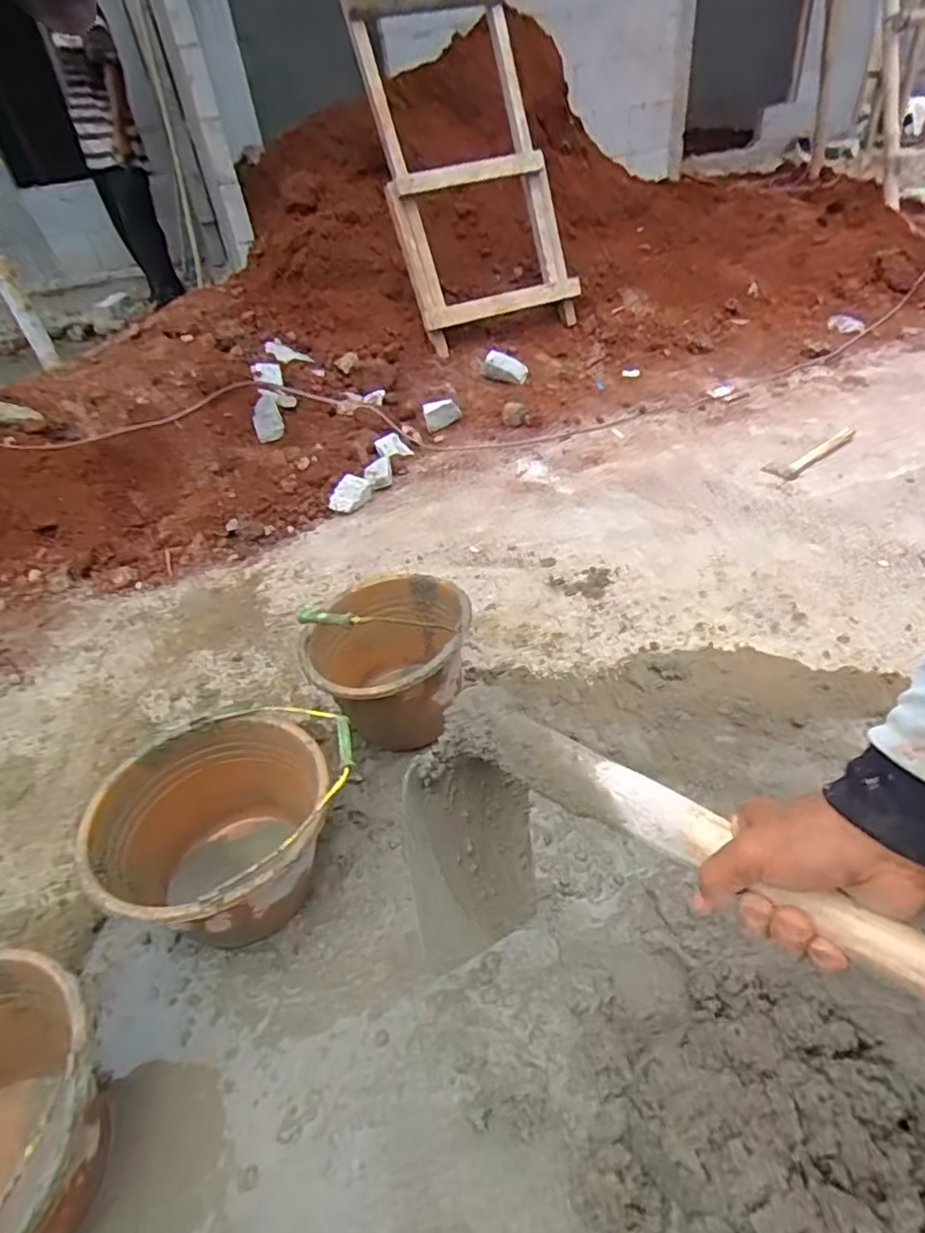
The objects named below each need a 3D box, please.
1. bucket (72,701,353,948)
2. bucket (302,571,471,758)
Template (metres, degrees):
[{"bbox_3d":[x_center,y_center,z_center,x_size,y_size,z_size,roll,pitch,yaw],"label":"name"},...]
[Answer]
[{"bbox_3d":[-0.271,0.281,0.794,0.303,0.214,0.249,-17,41,-12],"label":"bucket"},{"bbox_3d":[-0.107,0.090,1.020,0.246,0.223,0.255,-4,40,3],"label":"bucket"}]

